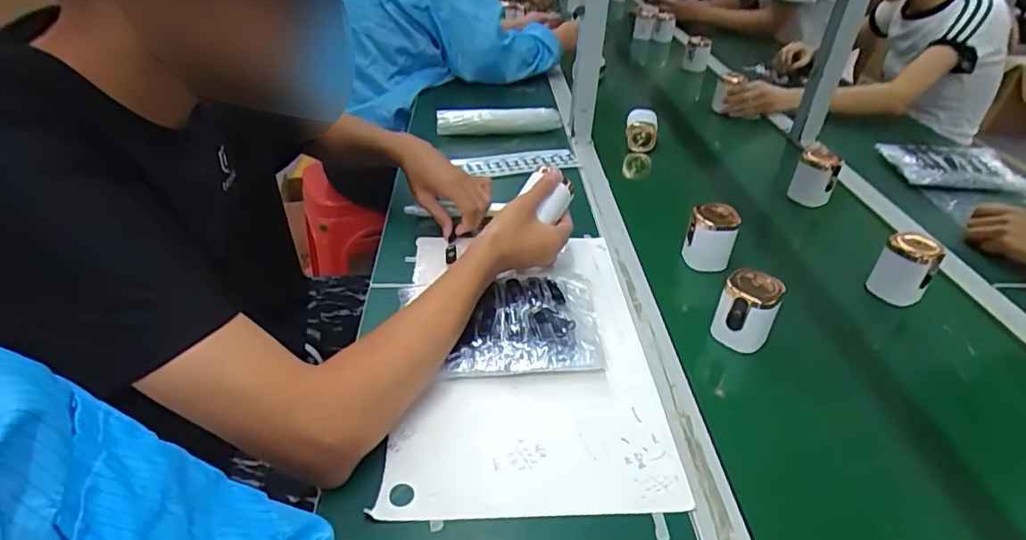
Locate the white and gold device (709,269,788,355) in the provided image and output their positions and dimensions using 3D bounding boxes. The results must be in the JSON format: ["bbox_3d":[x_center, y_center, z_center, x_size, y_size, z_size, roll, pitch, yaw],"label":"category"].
[{"bbox_3d":[0.251,0.043,0.602,0.055,0.078,0.044,19,39,22],"label":"white and gold device"}]

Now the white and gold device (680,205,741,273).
[{"bbox_3d":[0.257,-0.045,0.729,0.061,0.079,0.061,16,37,18],"label":"white and gold device"}]

